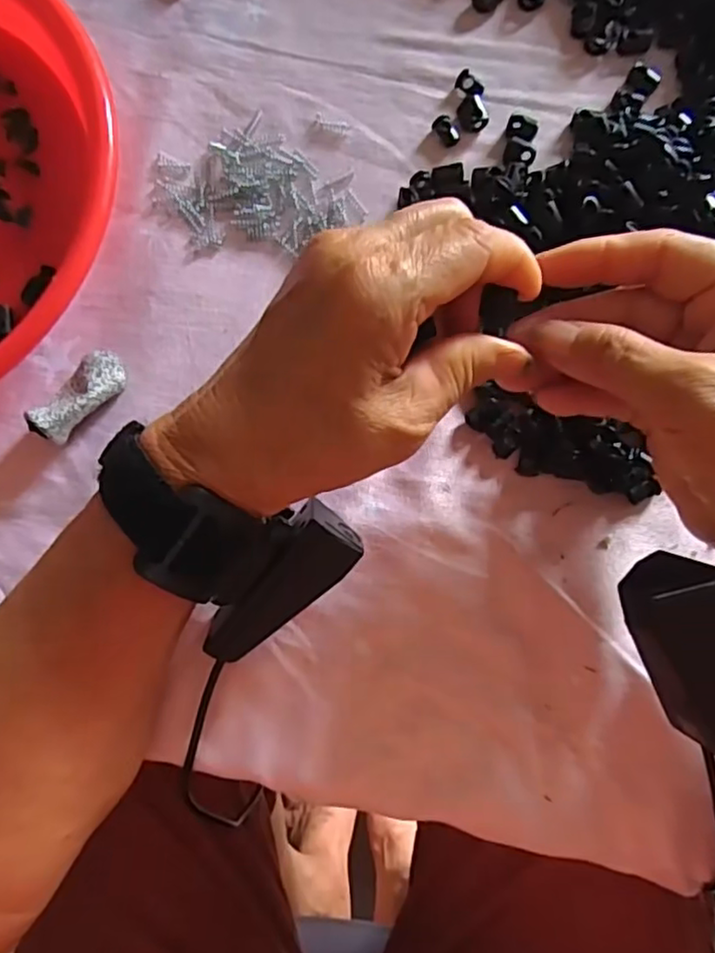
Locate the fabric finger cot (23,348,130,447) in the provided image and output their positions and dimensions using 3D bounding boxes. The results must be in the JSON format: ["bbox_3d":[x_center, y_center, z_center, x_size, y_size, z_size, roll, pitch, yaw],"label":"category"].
[{"bbox_3d":[-0.124,-0.036,0.285,0.020,0.015,0.048,36,69,5],"label":"fabric finger cot"}]

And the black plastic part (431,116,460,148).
[{"bbox_3d":[0.044,-0.169,0.311,0.009,0.004,0.016,-37,83,-5],"label":"black plastic part"}]

